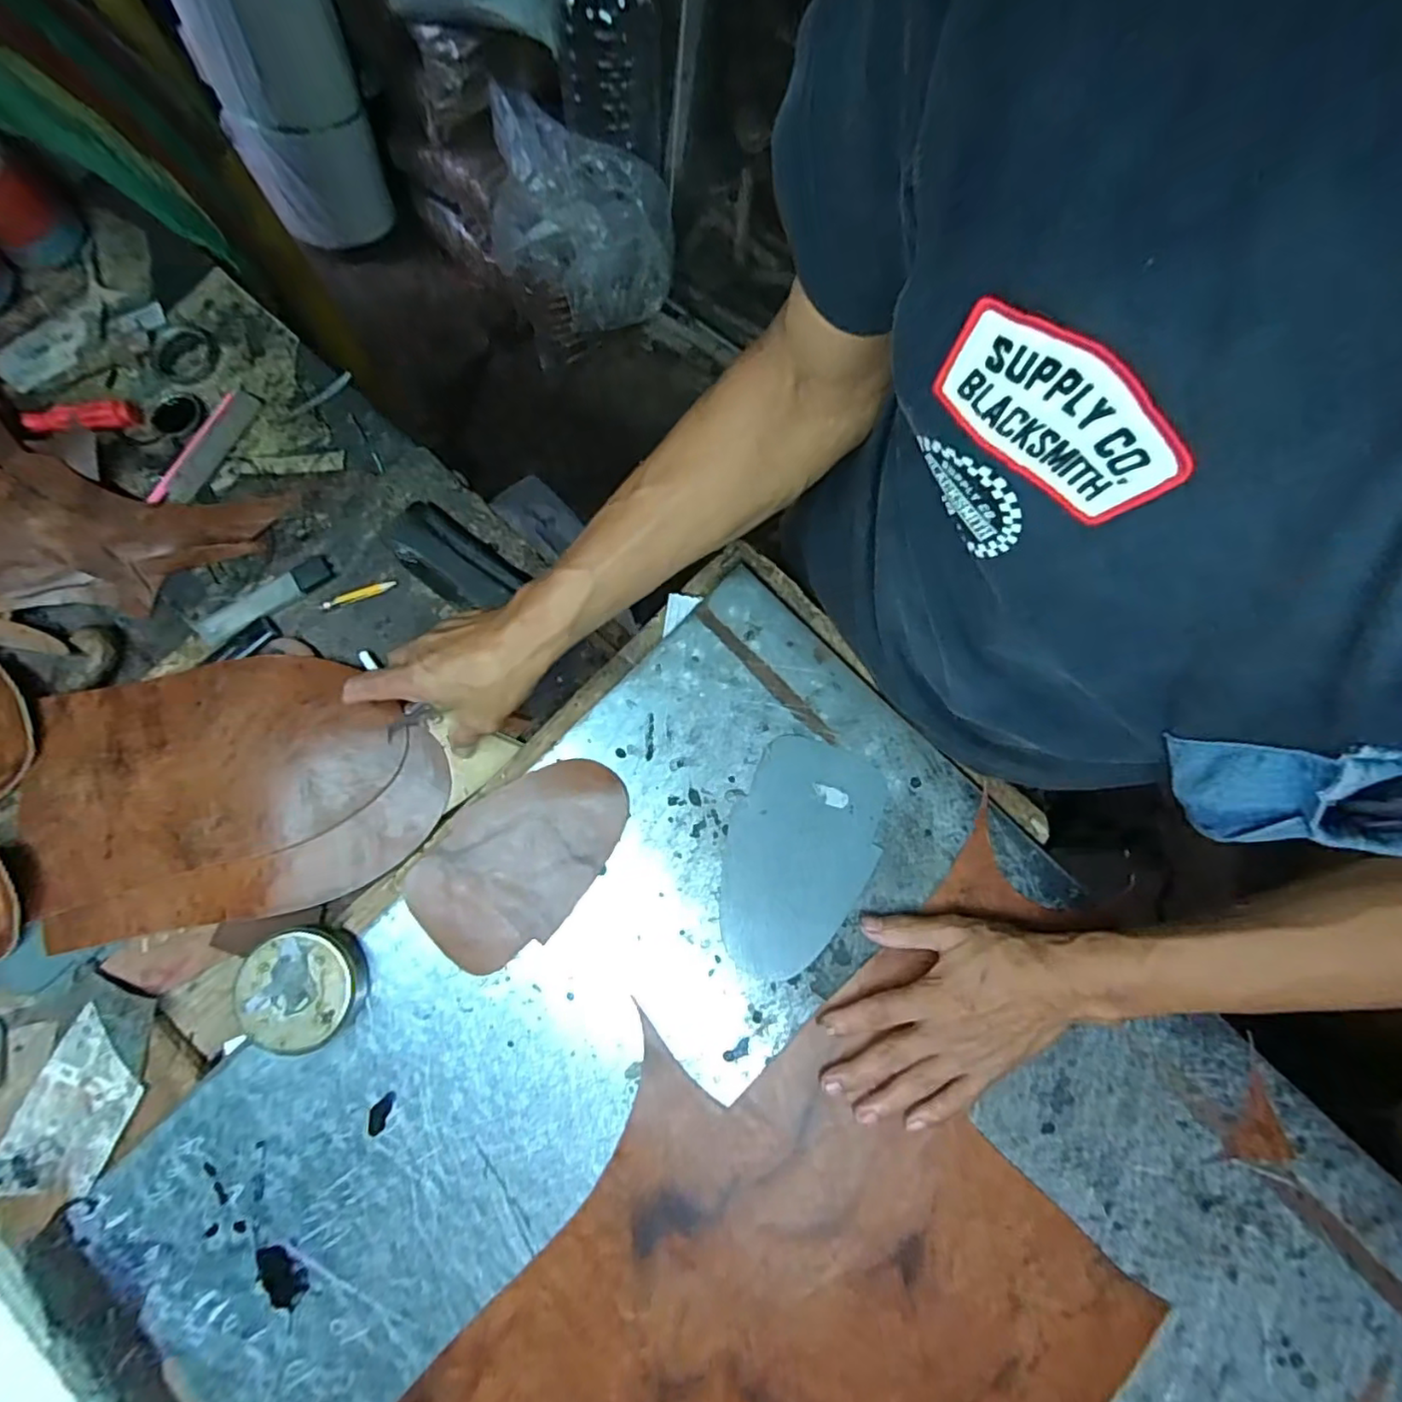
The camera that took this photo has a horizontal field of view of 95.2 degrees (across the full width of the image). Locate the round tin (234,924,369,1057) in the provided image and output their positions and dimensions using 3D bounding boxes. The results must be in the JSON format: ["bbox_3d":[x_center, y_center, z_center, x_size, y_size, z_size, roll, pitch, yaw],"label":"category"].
[{"bbox_3d":[-0.268,0.194,0.432,0.074,0.030,0.075,0,75,-1],"label":"round tin"}]

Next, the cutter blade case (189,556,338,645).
[{"bbox_3d":[-0.355,-0.083,0.516,0.115,0.009,0.028,-30,77,-8],"label":"cutter blade case"}]

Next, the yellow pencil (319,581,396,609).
[{"bbox_3d":[-0.279,-0.085,0.519,0.061,0.006,0.009,-20,76,-6],"label":"yellow pencil"}]

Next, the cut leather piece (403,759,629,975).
[{"bbox_3d":[-0.127,0.109,0.455,0.163,0.006,0.101,-40,86,-5],"label":"cut leather piece"}]

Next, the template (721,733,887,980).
[{"bbox_3d":[0.067,0.110,0.455,0.099,0.004,0.164,25,83,4],"label":"template"}]

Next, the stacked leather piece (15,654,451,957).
[{"bbox_3d":[-0.352,0.065,0.479,0.305,0.025,0.189,-9,75,-3],"label":"stacked leather piece"}]

